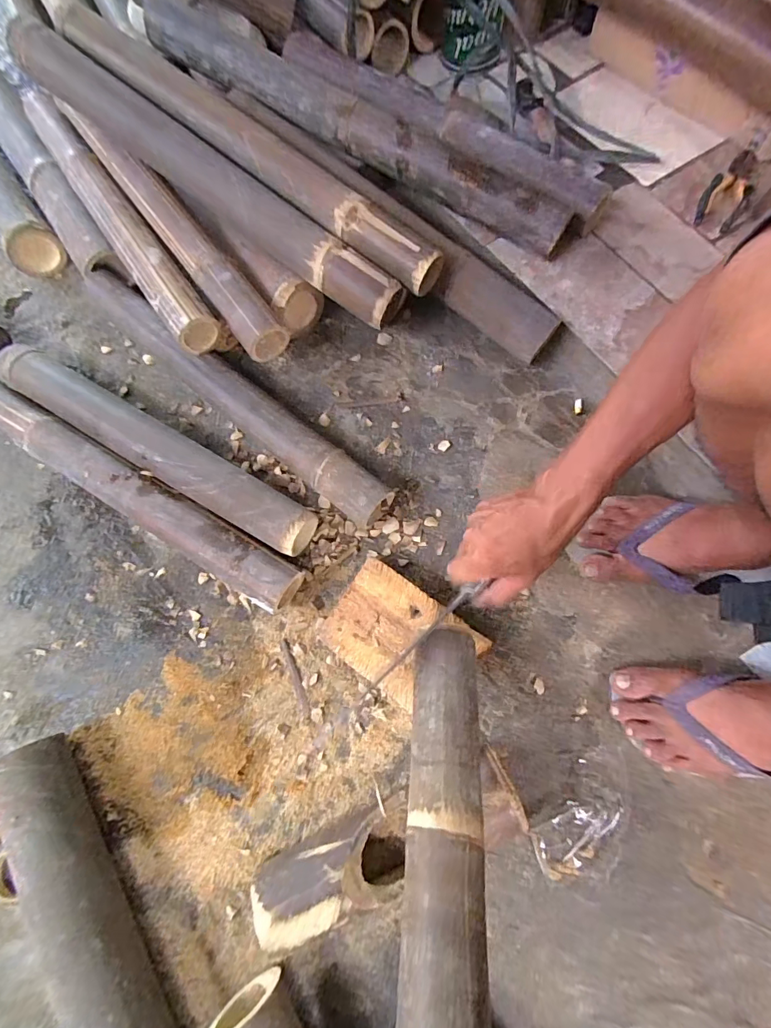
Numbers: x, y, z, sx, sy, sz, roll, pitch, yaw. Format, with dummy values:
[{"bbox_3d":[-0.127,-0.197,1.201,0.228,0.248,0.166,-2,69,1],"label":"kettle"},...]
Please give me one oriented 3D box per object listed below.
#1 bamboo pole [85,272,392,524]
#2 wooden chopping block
[{"bbox_3d":[-0.214,-0.165,0.604,0.538,0.069,0.062,38,79,13],"label":"bamboo pole"},{"bbox_3d":[0.017,0.145,0.515,0.160,0.048,0.114,33,78,12],"label":"wooden chopping block"}]

